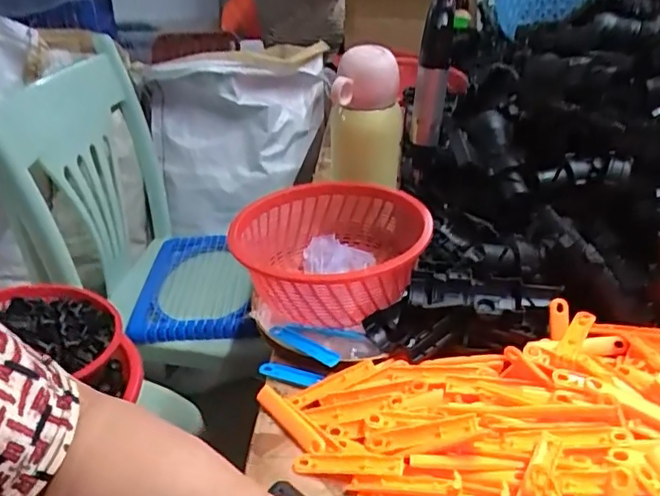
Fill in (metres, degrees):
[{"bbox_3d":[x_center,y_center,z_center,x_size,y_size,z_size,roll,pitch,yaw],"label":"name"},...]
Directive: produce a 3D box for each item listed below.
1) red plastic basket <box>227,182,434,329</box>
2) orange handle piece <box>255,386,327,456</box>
[{"bbox_3d":[0.009,0.002,0.561,0.167,0.080,0.192,14,34,15],"label":"red plastic basket"},{"bbox_3d":[-0.029,0.128,0.439,0.015,0.007,0.078,-23,36,-30],"label":"orange handle piece"}]

